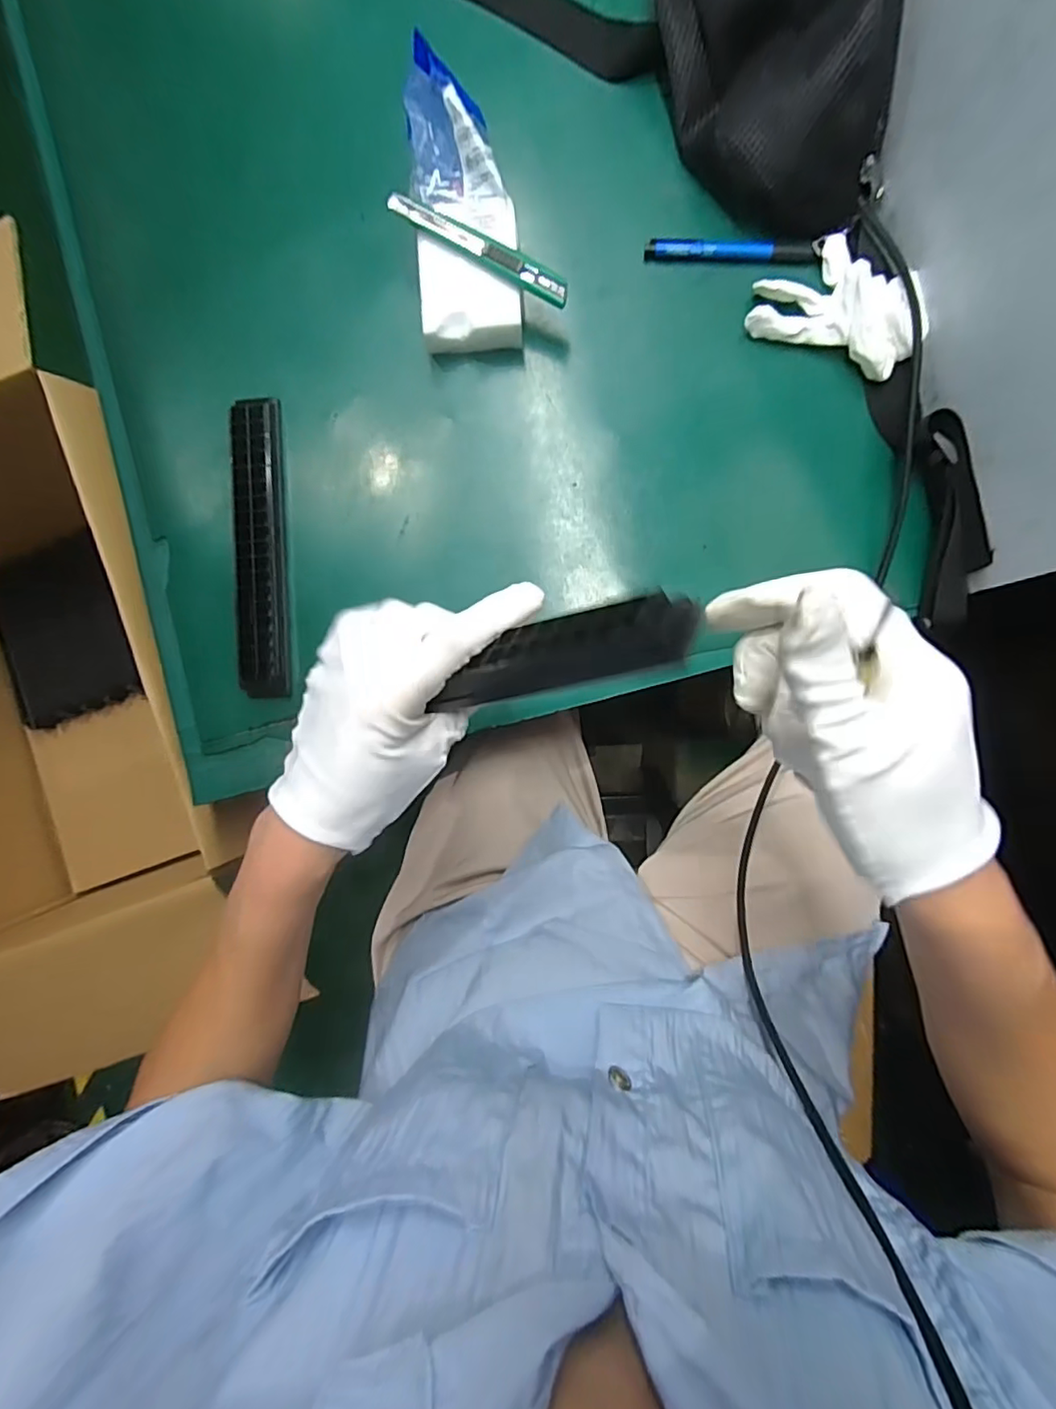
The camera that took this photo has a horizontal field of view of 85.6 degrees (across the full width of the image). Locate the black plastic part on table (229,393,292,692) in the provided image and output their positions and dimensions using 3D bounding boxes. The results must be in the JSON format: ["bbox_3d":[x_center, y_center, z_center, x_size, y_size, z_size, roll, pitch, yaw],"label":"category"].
[{"bbox_3d":[-0.201,-0.117,0.426,0.039,0.014,0.221,-4,89,3],"label":"black plastic part on table"}]

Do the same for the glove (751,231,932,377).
[{"bbox_3d":[0.219,-0.282,0.396,0.114,0.039,0.077,24,90,3],"label":"glove"}]

